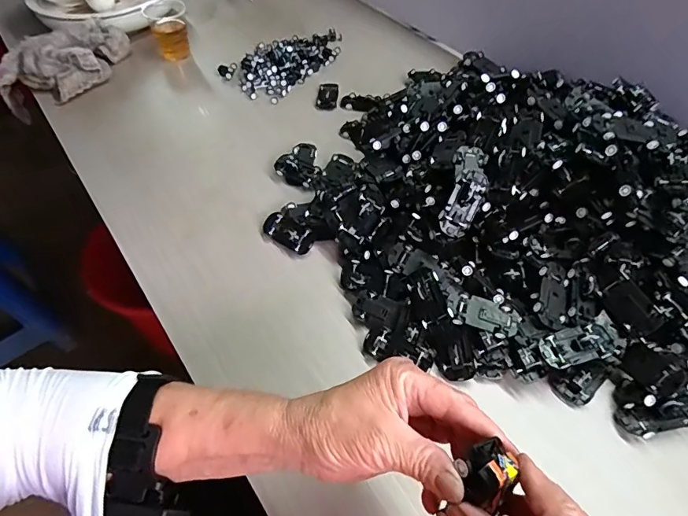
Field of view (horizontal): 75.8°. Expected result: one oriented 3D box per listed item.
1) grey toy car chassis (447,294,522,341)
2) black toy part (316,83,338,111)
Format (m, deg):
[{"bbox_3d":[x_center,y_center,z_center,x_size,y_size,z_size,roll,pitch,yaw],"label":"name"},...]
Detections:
[{"bbox_3d":[0.127,0.053,0.402,0.061,0.011,0.031,16,55,13],"label":"grey toy car chassis"},{"bbox_3d":[-0.025,-0.244,0.664,0.031,0.008,0.058,6,53,5],"label":"black toy part"}]

